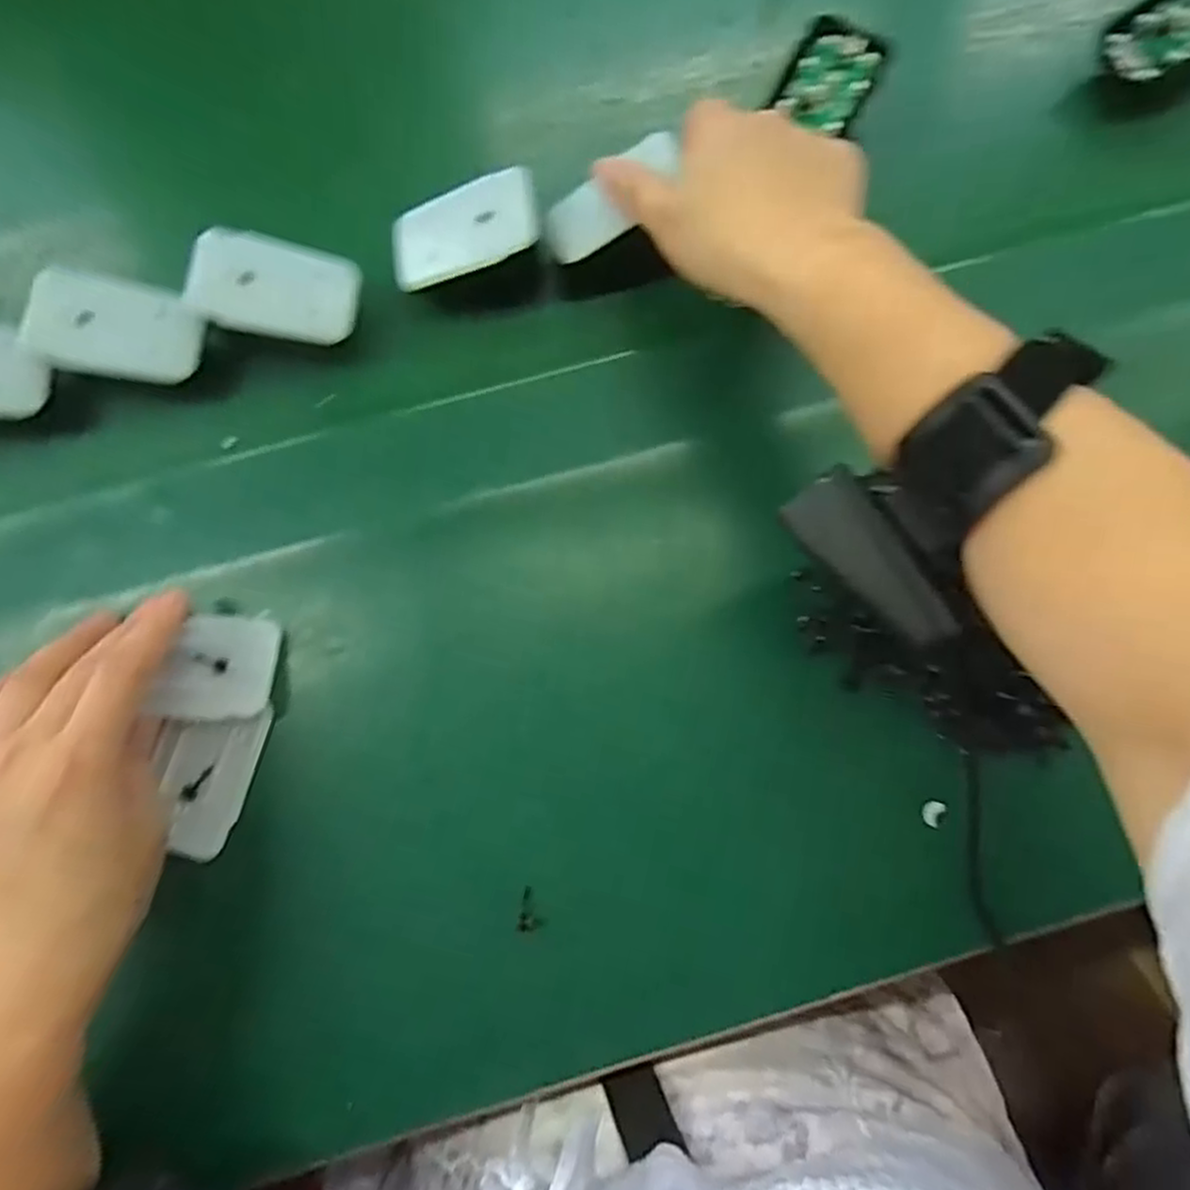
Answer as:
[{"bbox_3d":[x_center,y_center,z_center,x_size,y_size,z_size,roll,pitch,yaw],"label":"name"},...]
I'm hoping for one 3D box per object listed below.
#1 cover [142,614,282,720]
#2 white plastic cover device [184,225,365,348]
[{"bbox_3d":[-0.161,0.031,0.318,0.043,0.010,0.044,4,77,2],"label":"cover"},{"bbox_3d":[-0.142,-0.136,0.330,0.068,0.011,0.044,9,80,-14],"label":"white plastic cover device"}]

